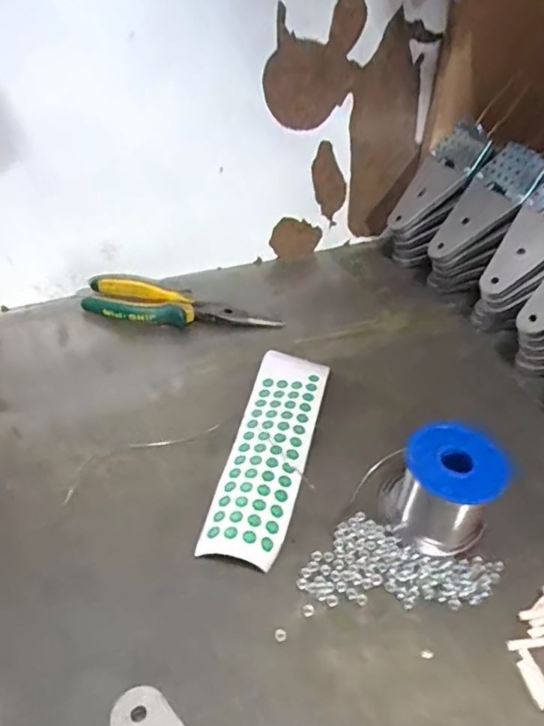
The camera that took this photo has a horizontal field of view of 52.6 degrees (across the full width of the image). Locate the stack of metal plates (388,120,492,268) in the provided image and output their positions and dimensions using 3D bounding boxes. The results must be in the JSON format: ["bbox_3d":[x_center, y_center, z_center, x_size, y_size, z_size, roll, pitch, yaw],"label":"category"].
[{"bbox_3d":[0.195,-0.199,0.659,0.074,0.171,0.045,38,18,34],"label":"stack of metal plates"}]

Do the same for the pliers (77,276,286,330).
[{"bbox_3d":[-0.092,-0.061,0.575,0.196,0.027,0.062,2,41,-1],"label":"pliers"}]

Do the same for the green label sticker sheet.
[{"bbox_3d":[0.001,0.062,0.444,0.058,0.015,0.213,10,41,8],"label":"green label sticker sheet"}]

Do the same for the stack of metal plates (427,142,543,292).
[{"bbox_3d":[0.231,-0.154,0.608,0.072,0.168,0.045,40,18,35],"label":"stack of metal plates"}]

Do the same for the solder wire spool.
[{"bbox_3d":[0.118,0.086,0.382,0.073,0.065,0.063,20,43,19],"label":"solder wire spool"}]

